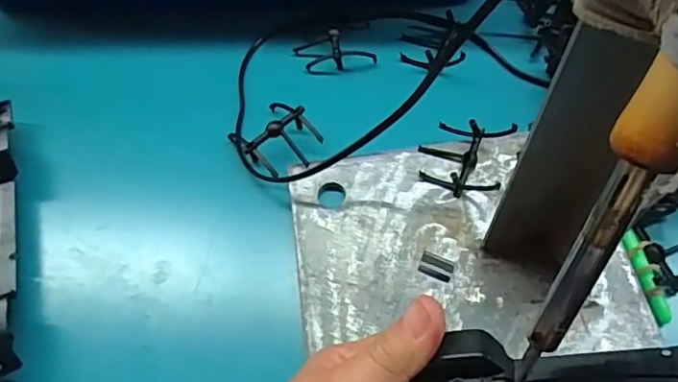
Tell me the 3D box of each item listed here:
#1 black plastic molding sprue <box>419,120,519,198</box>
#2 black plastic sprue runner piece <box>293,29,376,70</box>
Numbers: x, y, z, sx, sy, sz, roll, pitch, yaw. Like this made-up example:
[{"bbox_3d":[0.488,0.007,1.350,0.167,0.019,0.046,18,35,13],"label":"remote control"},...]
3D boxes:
[{"bbox_3d":[0.081,-0.023,0.366,0.055,0.021,0.049,15,63,11],"label":"black plastic molding sprue"},{"bbox_3d":[-0.004,-0.111,0.432,0.061,0.019,0.031,-6,61,-1],"label":"black plastic sprue runner piece"}]

